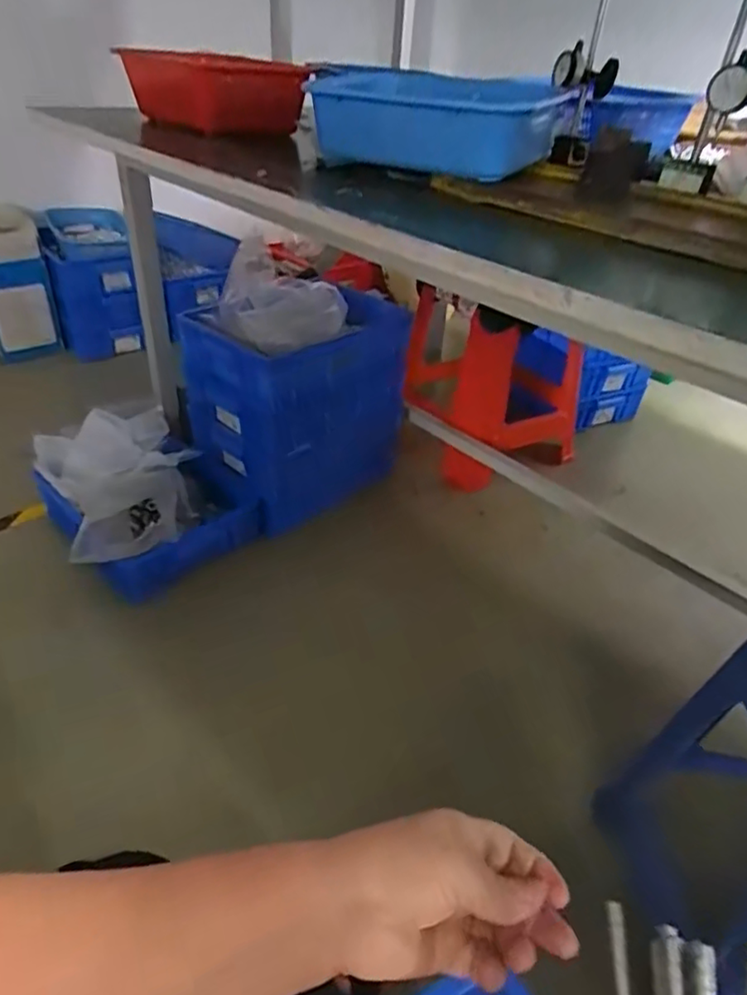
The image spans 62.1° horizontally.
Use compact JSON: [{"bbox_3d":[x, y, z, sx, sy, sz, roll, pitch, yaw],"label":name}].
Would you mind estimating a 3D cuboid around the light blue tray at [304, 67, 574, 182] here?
[{"bbox_3d":[0.064,-0.420,0.699,0.248,0.084,0.185,16,38,15],"label":"light blue tray"}]

